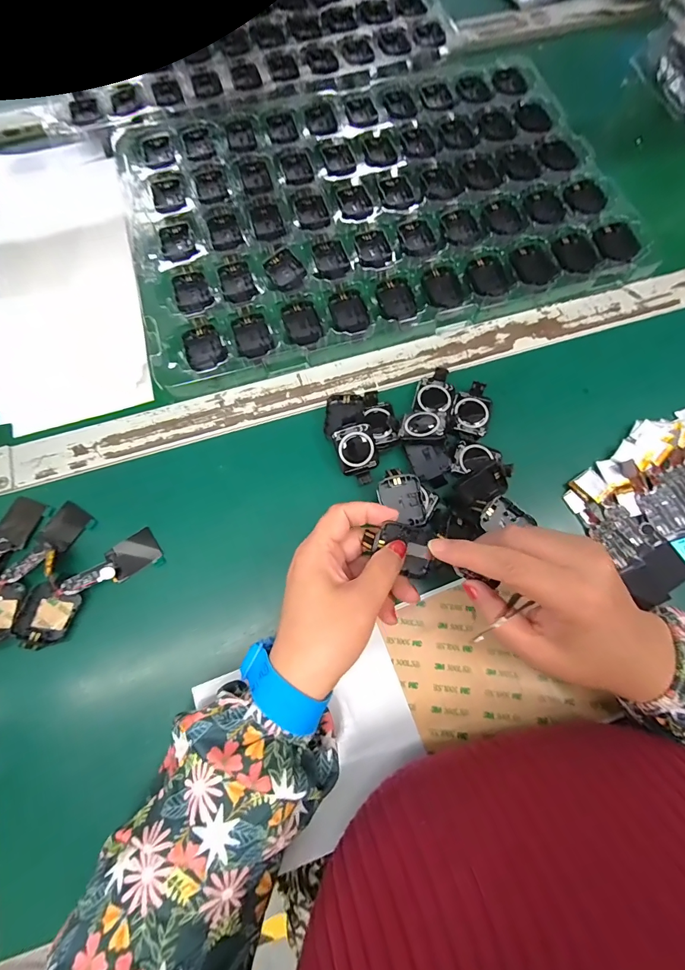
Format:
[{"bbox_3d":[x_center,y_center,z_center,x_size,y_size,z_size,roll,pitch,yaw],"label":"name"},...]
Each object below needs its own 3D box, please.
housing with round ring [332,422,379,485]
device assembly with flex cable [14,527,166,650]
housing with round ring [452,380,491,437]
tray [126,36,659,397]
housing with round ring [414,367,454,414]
[{"bbox_3d":[0.012,-0.026,0.312,0.032,0.010,0.048,-21,104,-7],"label":"housing with round ring"},{"bbox_3d":[-0.190,0.074,0.282,0.104,0.015,0.036,-37,78,-10],"label":"device assembly with flex cable"},{"bbox_3d":[0.112,-0.066,0.331,0.031,0.011,0.049,18,74,5],"label":"housing with round ring"},{"bbox_3d":[0.025,-0.311,0.402,0.484,0.014,0.356,-17,75,-5],"label":"tray"},{"bbox_3d":[0.081,-0.079,0.333,0.031,0.016,0.046,12,74,3],"label":"housing with round ring"}]

